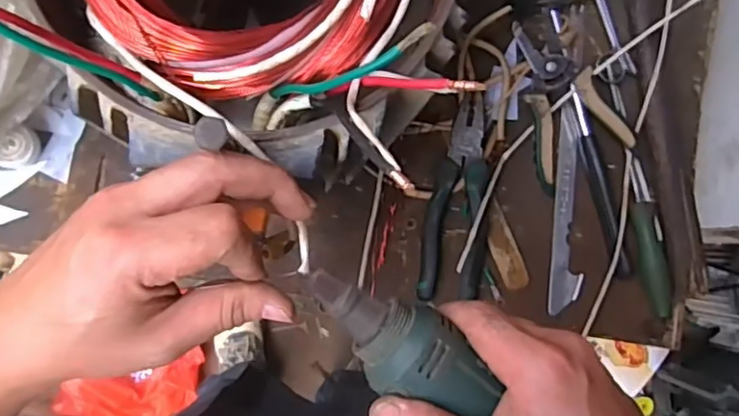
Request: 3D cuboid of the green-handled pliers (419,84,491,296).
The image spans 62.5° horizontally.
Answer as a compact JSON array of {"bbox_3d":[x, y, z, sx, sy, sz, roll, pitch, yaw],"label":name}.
[{"bbox_3d":[0.086,-0.011,0.556,0.060,0.028,0.186,8,86,-6],"label":"green-handled pliers"}]

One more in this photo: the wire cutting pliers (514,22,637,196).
[{"bbox_3d":[0.189,-0.098,0.560,0.088,0.023,0.147,-12,88,-7],"label":"wire cutting pliers"}]

